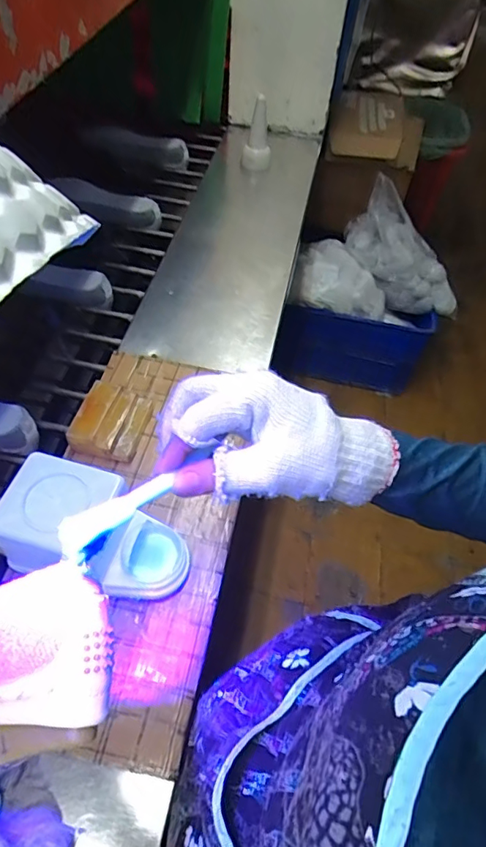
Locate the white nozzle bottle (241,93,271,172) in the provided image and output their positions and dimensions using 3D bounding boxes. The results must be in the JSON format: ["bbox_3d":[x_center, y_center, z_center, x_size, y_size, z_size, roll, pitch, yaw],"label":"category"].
[{"bbox_3d":[0.031,-0.637,1.100,0.064,0.139,0.053,4,54,-1],"label":"white nozzle bottle"}]

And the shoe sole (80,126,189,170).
[{"bbox_3d":[-0.255,-0.659,1.188,0.244,0.066,0.027,10,16,-3],"label":"shoe sole"}]

